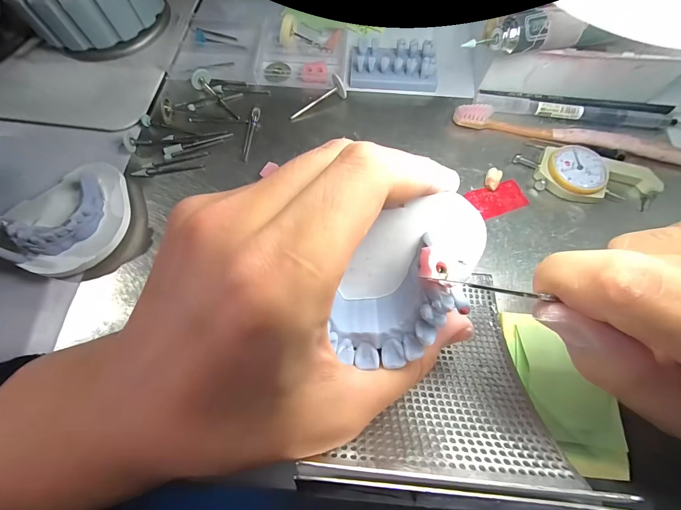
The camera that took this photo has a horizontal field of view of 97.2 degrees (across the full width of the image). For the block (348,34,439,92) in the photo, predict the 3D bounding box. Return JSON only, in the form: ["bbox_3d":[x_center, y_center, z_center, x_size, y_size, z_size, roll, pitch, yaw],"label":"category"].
[{"bbox_3d":[0.043,-0.153,0.241,0.067,0.019,0.034,6,70,2],"label":"block"}]

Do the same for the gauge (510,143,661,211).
[{"bbox_3d":[0.171,-0.055,0.206,0.091,0.010,0.040,3,70,1],"label":"gauge"}]

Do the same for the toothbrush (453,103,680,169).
[{"bbox_3d":[0.174,-0.085,0.216,0.180,0.012,0.012,14,70,5],"label":"toothbrush"}]

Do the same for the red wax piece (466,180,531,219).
[{"bbox_3d":[0.108,-0.039,0.204,0.037,0.004,0.022,-17,71,-7],"label":"red wax piece"}]

